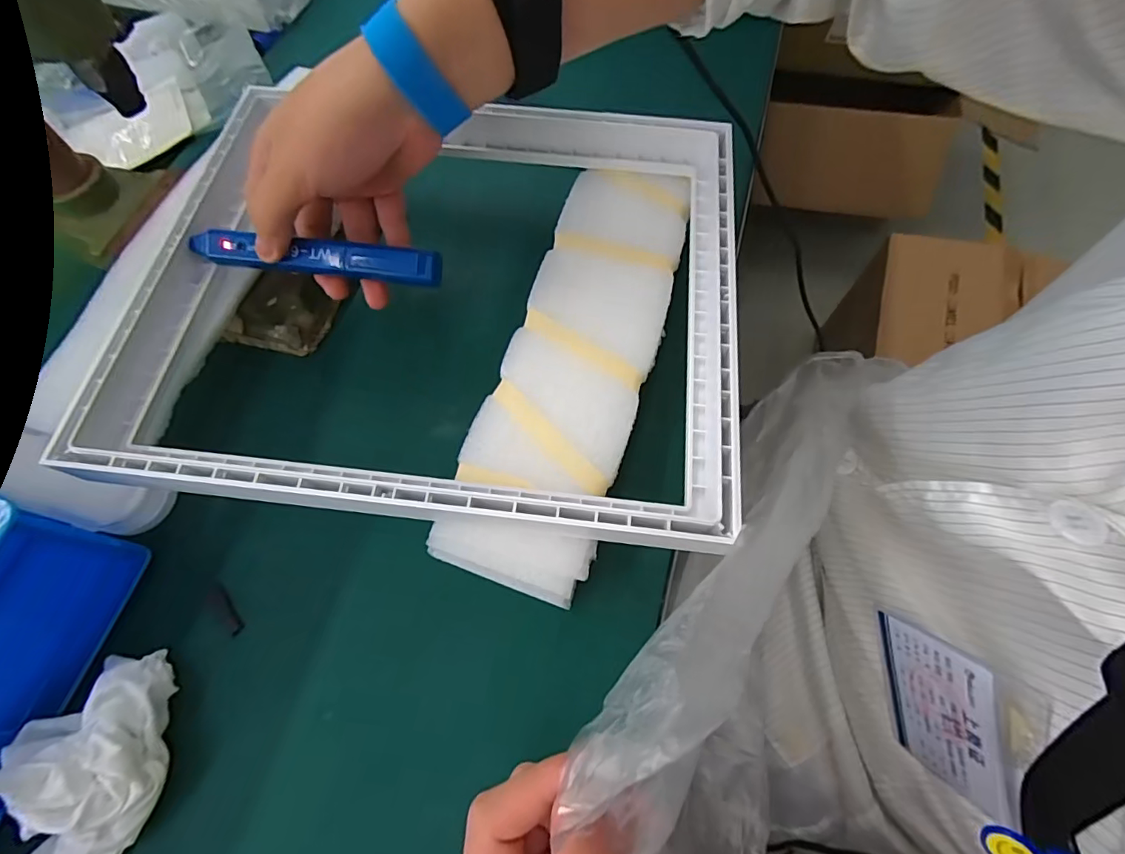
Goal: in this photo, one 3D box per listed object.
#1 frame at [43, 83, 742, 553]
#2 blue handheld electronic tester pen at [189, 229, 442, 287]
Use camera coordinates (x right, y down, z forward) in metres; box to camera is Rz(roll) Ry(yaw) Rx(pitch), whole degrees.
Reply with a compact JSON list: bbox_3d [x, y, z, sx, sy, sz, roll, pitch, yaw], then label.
[{"bbox_3d":[-0.075,-0.084,0.298,0.340,0.033,0.277,6,67,2],"label":"frame"},{"bbox_3d":[-0.142,-0.098,0.295,0.142,0.015,0.017,6,67,2],"label":"blue handheld electronic tester pen"}]

